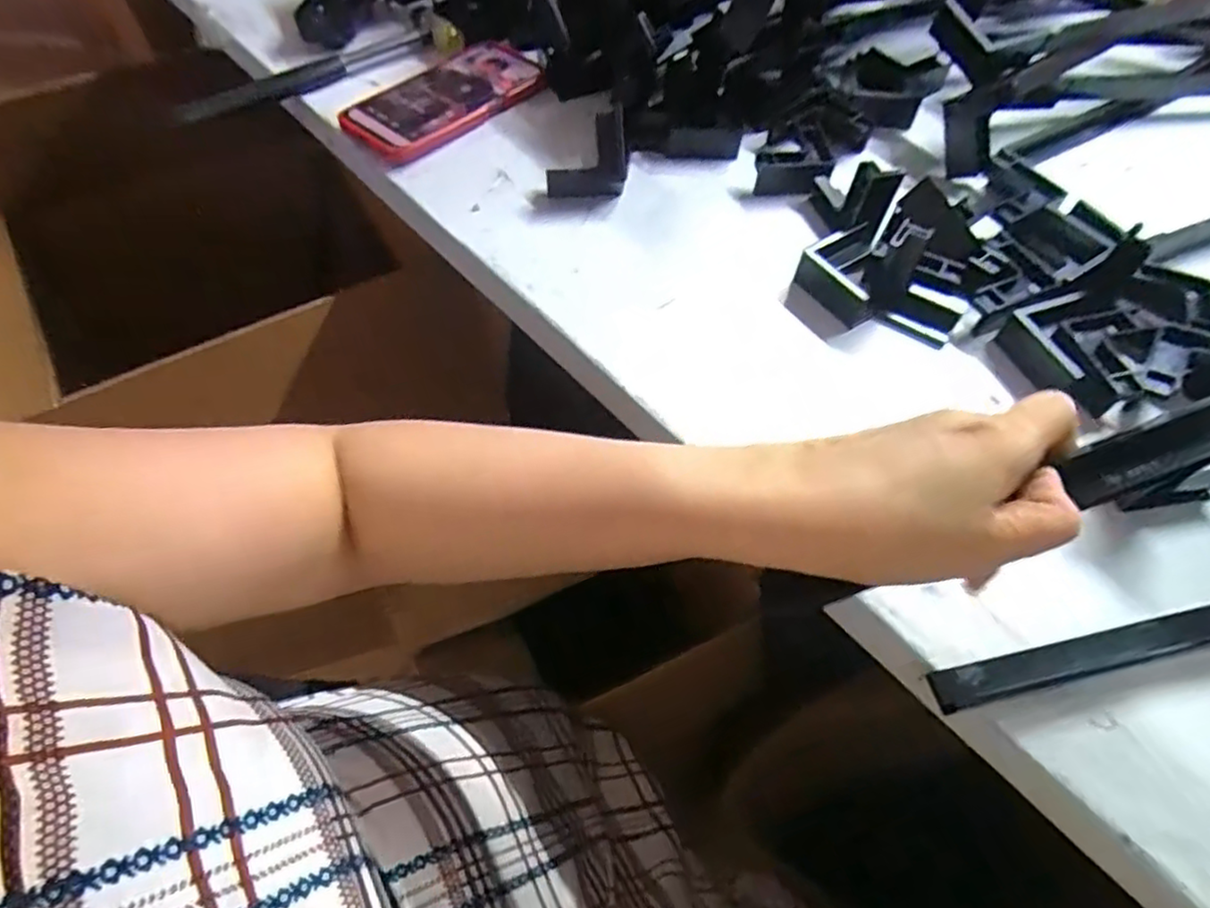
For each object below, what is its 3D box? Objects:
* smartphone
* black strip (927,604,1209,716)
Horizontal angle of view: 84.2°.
[{"bbox_3d":[-0.126,-0.288,0.539,0.078,0.015,0.161,39,64,24],"label":"smartphone"},{"bbox_3d":[0.289,0.080,0.316,0.288,0.006,0.019,-10,58,-7],"label":"black strip"}]

